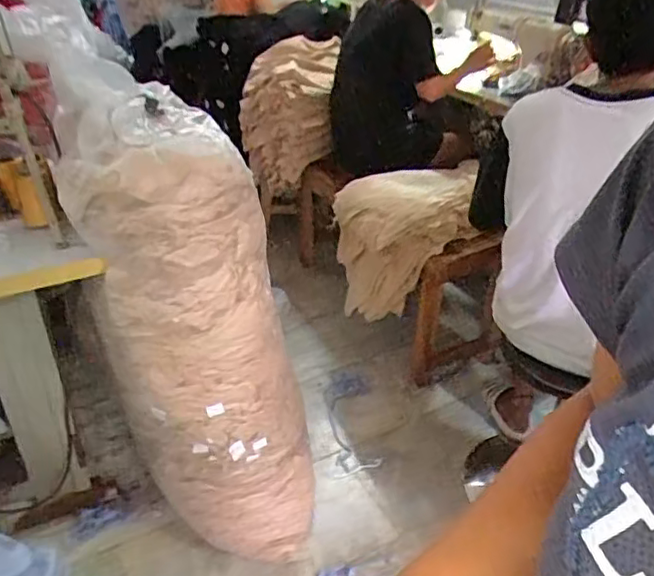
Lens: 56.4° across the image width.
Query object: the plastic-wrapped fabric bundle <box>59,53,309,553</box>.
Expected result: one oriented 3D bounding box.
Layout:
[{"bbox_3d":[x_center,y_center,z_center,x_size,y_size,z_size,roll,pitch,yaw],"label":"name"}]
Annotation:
[{"bbox_3d":[-0.266,0.132,1.261,0.344,0.939,0.395,-20,38,-29],"label":"plastic-wrapped fabric bundle"}]

